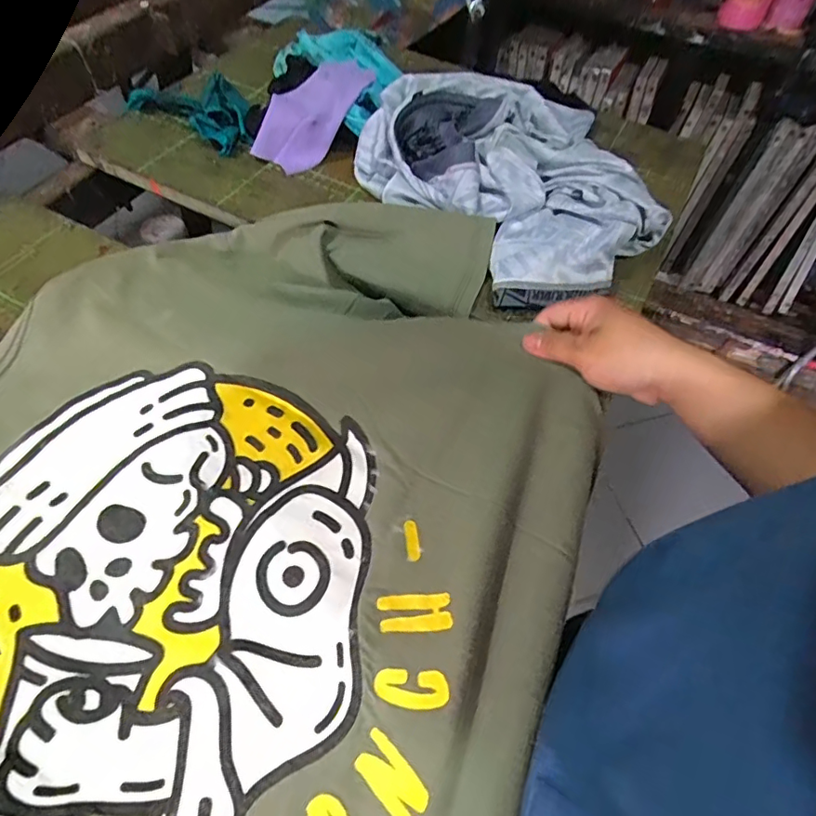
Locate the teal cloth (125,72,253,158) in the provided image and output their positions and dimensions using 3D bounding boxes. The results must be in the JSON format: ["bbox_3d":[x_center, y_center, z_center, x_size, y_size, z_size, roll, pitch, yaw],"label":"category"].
[{"bbox_3d":[-0.227,-0.334,0.578,0.156,0.029,0.080,31,62,16],"label":"teal cloth"}]

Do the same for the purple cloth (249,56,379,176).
[{"bbox_3d":[-0.093,-0.312,0.559,0.076,0.053,0.138,30,62,16],"label":"purple cloth"}]

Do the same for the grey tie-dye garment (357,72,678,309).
[{"bbox_3d":[0.092,-0.226,0.508,0.216,0.054,0.294,-32,65,-19],"label":"grey tie-dye garment"}]

